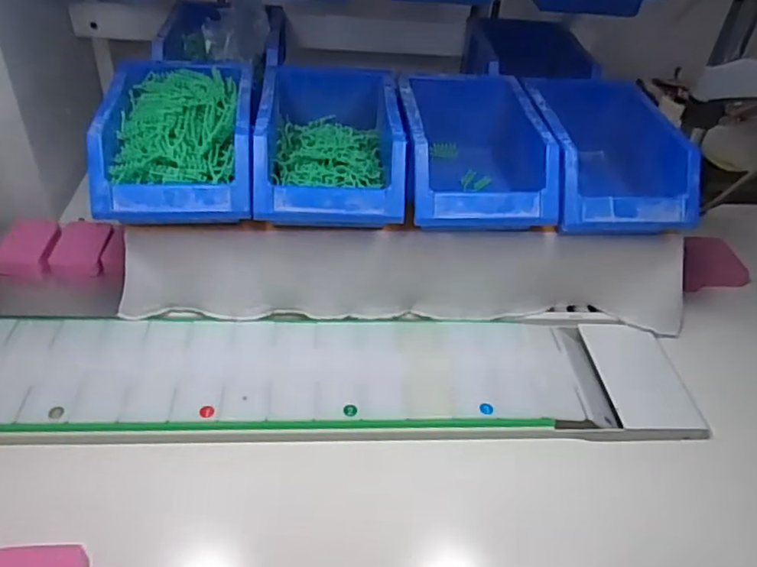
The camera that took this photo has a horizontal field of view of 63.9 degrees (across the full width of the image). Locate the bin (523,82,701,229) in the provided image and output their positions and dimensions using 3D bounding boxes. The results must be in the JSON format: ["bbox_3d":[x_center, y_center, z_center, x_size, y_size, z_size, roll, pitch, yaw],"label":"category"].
[{"bbox_3d":[0.209,-0.111,0.578,0.126,0.091,0.170,-1,41,-7],"label":"bin"}]

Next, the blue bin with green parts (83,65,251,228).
[{"bbox_3d":[-0.172,-0.130,0.535,0.121,0.073,0.175,-2,41,-8],"label":"blue bin with green parts"}]

